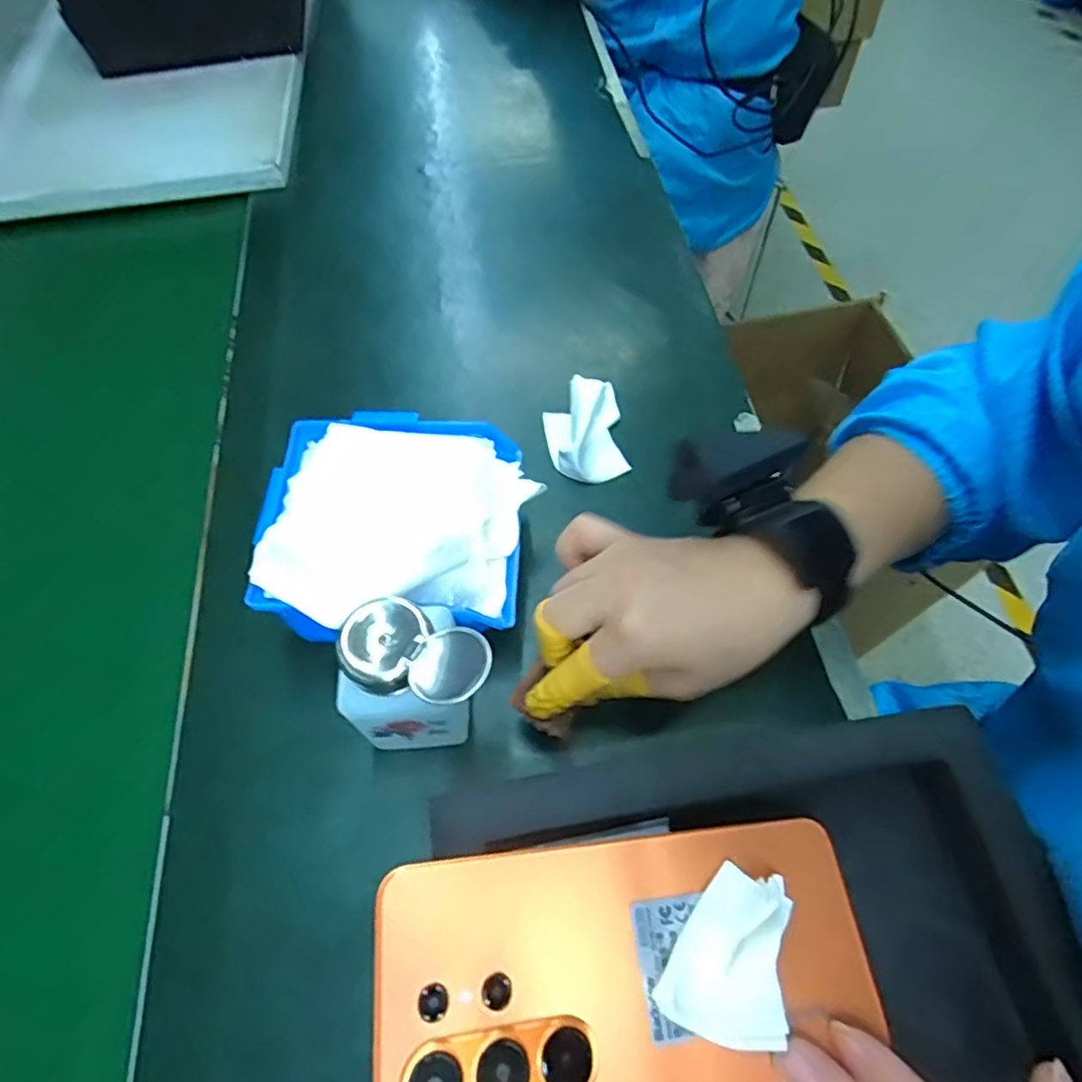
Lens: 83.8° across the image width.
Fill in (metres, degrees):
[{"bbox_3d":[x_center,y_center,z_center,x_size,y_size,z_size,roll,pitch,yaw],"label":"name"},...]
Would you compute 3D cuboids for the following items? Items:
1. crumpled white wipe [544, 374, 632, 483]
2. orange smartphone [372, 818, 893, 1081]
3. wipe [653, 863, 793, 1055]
[{"bbox_3d":[0.031,-0.081,0.430,0.054,0.016,0.086,-6,61,0],"label":"crumpled white wipe"},{"bbox_3d":[0.033,0.142,0.204,0.170,0.006,0.077,-3,61,-14],"label":"orange smartphone"},{"bbox_3d":[0.067,0.140,0.203,0.036,0.011,0.054,32,68,18],"label":"wipe"}]

